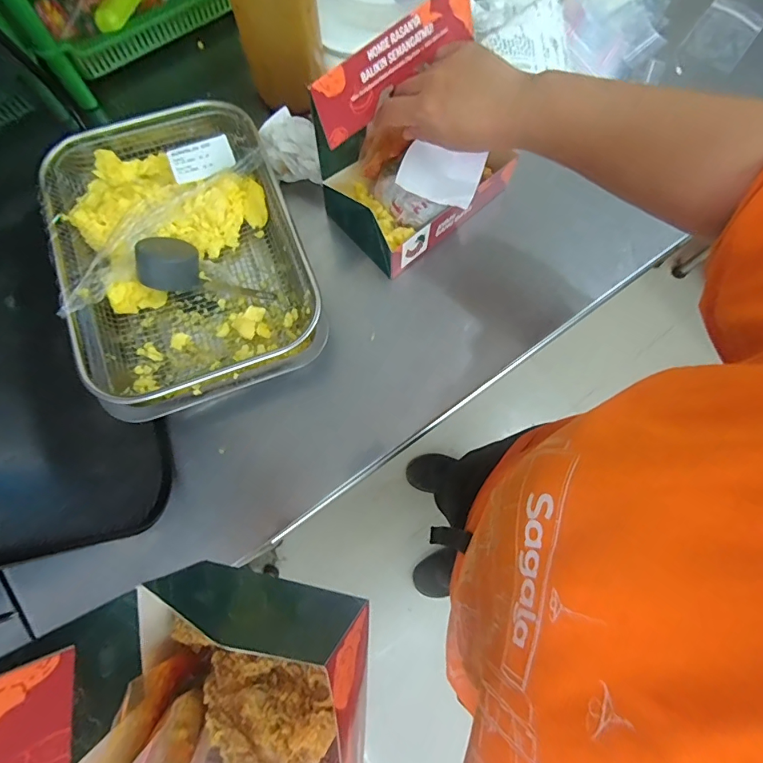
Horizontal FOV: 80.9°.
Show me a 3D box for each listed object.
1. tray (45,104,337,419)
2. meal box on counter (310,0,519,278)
[{"bbox_3d":[-0.192,-0.128,0.447,0.214,0.066,0.307,-20,77,-6],"label":"tray"},{"bbox_3d":[0.040,-0.223,0.424,0.168,0.154,0.112,-39,79,-10],"label":"meal box on counter"}]

